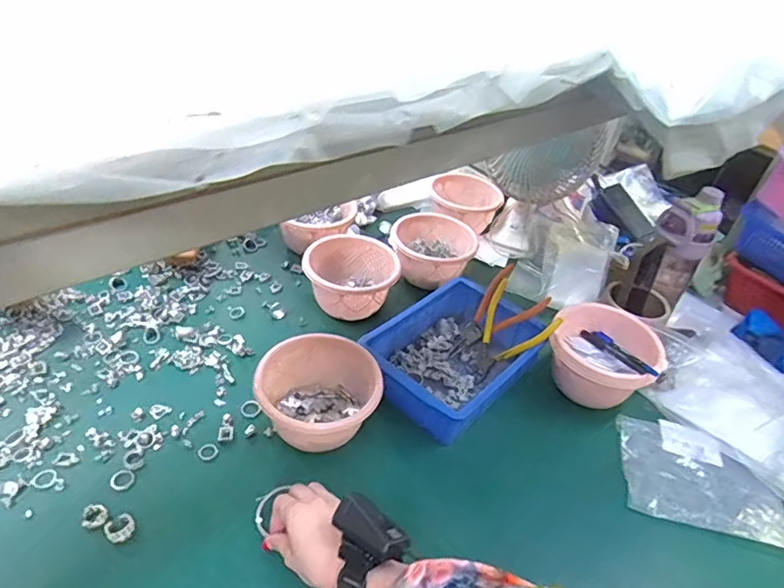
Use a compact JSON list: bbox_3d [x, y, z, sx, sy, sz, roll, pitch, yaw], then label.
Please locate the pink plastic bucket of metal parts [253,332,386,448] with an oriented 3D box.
[{"bbox_3d":[-0.090,0.131,0.666,0.146,0.092,0.133,5,37,-4],"label":"pink plastic bucket of metal parts"}]

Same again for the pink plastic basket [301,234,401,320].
[{"bbox_3d":[-0.069,-0.026,0.870,0.155,0.092,0.150,-2,38,-12],"label":"pink plastic basket"}]

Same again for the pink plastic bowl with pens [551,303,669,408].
[{"bbox_3d":[0.311,0.099,0.789,0.157,0.102,0.155,5,37,-4],"label":"pink plastic bowl with pens"}]

